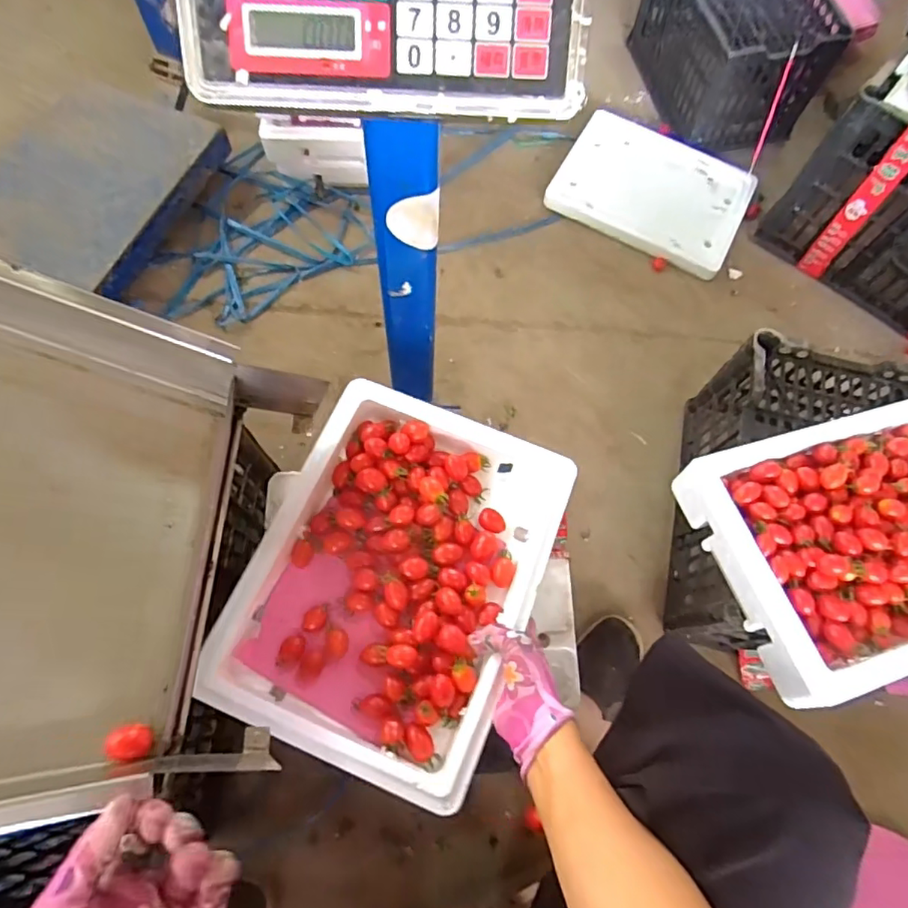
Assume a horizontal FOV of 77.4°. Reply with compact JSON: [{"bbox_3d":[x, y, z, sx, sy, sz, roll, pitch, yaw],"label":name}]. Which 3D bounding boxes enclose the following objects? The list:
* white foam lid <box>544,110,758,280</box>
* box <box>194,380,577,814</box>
[{"bbox_3d":[0.390,-0.521,1.093,0.345,0.030,0.294,27,71,8],"label":"white foam lid"},{"bbox_3d":[-0.052,0.120,0.572,0.262,0.058,0.350,22,70,6],"label":"box"}]

